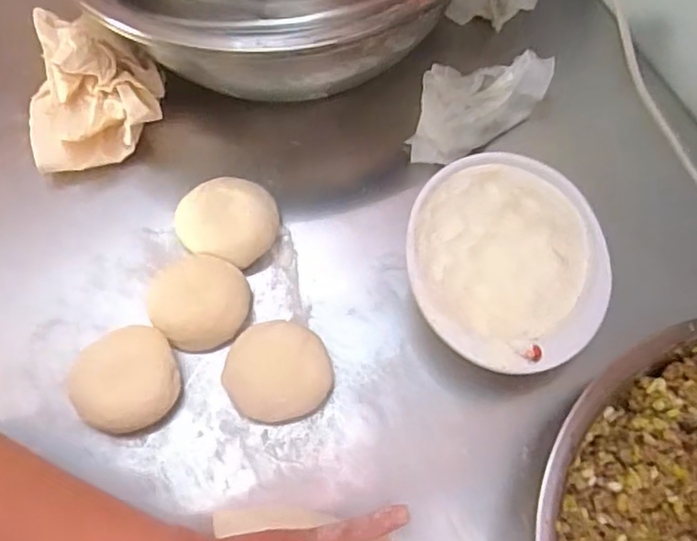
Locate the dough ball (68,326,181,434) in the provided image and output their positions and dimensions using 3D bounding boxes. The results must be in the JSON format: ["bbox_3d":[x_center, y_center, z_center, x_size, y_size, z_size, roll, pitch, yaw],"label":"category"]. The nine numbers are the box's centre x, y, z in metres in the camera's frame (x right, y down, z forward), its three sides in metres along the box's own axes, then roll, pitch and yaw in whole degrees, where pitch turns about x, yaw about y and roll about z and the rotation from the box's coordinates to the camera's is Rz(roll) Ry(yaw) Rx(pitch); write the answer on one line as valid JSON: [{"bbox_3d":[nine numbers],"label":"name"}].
[{"bbox_3d":[-0.141,0.068,0.394,0.065,0.030,0.063,0,70,1],"label":"dough ball"}]

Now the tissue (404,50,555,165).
[{"bbox_3d":[0.096,-0.118,0.460,0.090,0.032,0.092,14,71,6],"label":"tissue"}]

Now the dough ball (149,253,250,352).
[{"bbox_3d":[-0.099,0.020,0.418,0.062,0.034,0.064,0,70,1],"label":"dough ball"}]

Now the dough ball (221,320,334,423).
[{"bbox_3d":[-0.044,0.064,0.400,0.065,0.022,0.060,0,70,1],"label":"dough ball"}]

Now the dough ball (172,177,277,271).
[{"bbox_3d":[-0.083,-0.034,0.440,0.069,0.027,0.057,16,72,7],"label":"dough ball"}]

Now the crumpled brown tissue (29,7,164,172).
[{"bbox_3d":[-0.193,-0.146,0.473,0.101,0.048,0.137,-11,70,-3],"label":"crumpled brown tissue"}]

